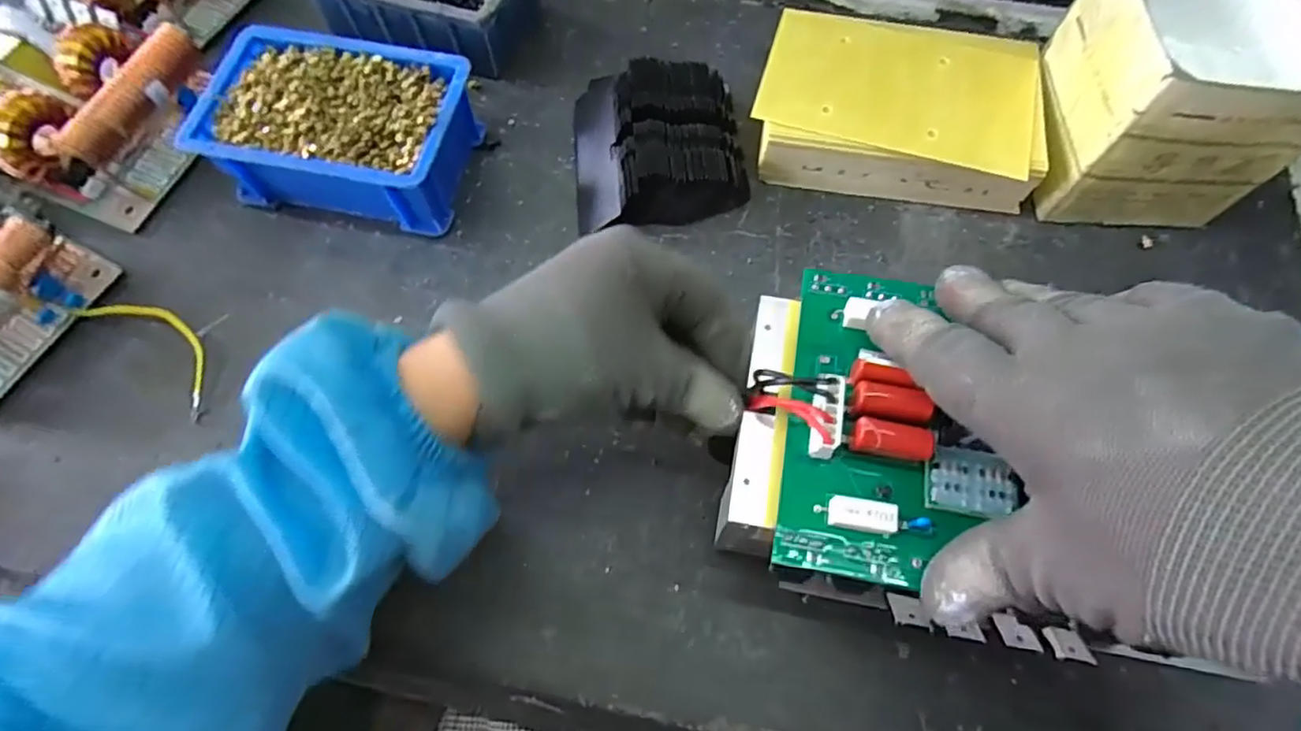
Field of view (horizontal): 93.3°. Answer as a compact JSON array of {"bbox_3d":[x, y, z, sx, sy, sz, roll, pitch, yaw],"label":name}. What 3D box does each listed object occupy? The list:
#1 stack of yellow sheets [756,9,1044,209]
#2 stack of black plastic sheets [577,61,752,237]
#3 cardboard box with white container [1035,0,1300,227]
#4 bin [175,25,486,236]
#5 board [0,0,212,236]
[{"bbox_3d":[0.159,-0.168,0.401,0.170,0.047,0.120,10,67,4],"label":"stack of yellow sheets"},{"bbox_3d":[0.005,-0.147,0.399,0.107,0.033,0.127,-5,66,-2],"label":"stack of black plastic sheets"},{"bbox_3d":[0.304,-0.160,0.364,0.116,0.114,0.113,4,66,1],"label":"cardboard box with white container"},{"bbox_3d":[-0.191,-0.146,0.386,0.152,0.056,0.105,12,67,5],"label":"bin"},{"bbox_3d":[-0.397,-0.180,0.395,0.223,0.053,0.137,21,68,9],"label":"board"}]

